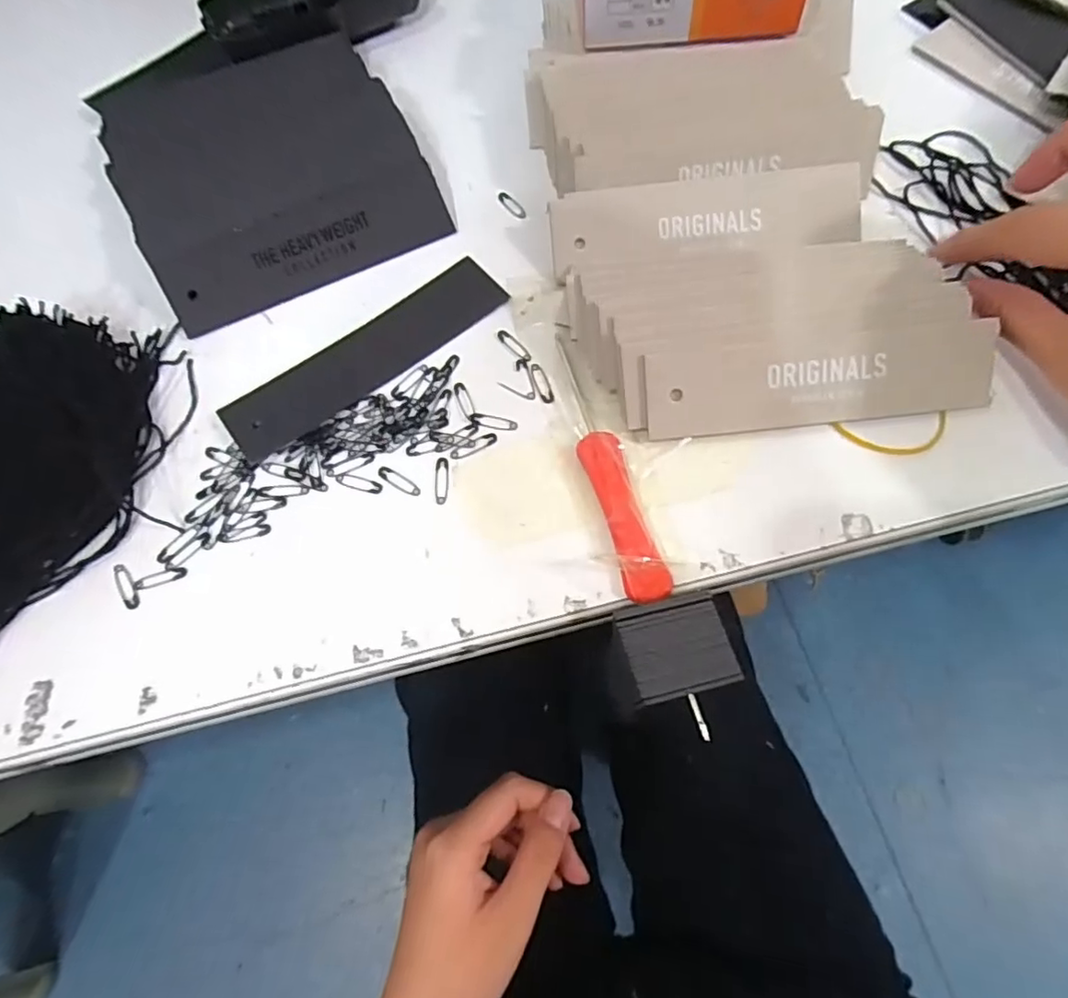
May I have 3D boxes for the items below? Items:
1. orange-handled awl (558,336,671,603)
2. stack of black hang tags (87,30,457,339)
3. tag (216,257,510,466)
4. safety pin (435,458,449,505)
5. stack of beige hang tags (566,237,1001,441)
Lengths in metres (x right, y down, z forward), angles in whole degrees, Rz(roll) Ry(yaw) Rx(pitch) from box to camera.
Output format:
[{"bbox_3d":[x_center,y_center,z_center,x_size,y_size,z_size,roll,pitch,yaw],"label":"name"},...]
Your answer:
[{"bbox_3d":[0.026,-0.014,0.223,0.016,0.010,0.106,-16,67,-4],"label":"orange-handled awl"},{"bbox_3d":[-0.129,-0.167,0.278,0.125,0.015,0.161,-26,74,-10],"label":"stack of black hang tags"},{"bbox_3d":[-0.069,-0.060,0.251,0.122,0.007,0.031,-37,66,-13],"label":"tag"},{"bbox_3d":[-0.035,-0.007,0.225,0.005,0.004,0.019,-2,66,2],"label":"safety pin"},{"bbox_3d":[0.091,-0.061,0.225,0.150,0.022,0.067,0,71,2],"label":"stack of beige hang tags"}]

